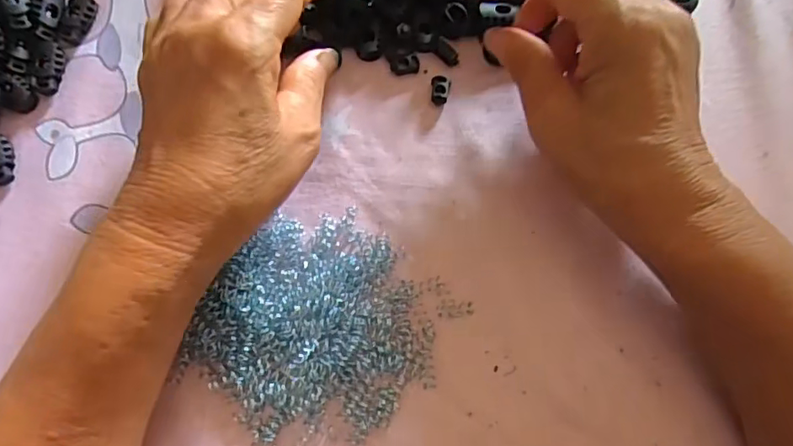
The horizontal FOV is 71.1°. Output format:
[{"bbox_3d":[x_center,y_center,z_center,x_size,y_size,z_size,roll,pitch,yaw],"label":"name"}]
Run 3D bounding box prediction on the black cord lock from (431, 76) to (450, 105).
[{"bbox_3d":[0.024,-0.072,0.301,0.010,0.006,0.016,2,77,1],"label":"black cord lock"}]

